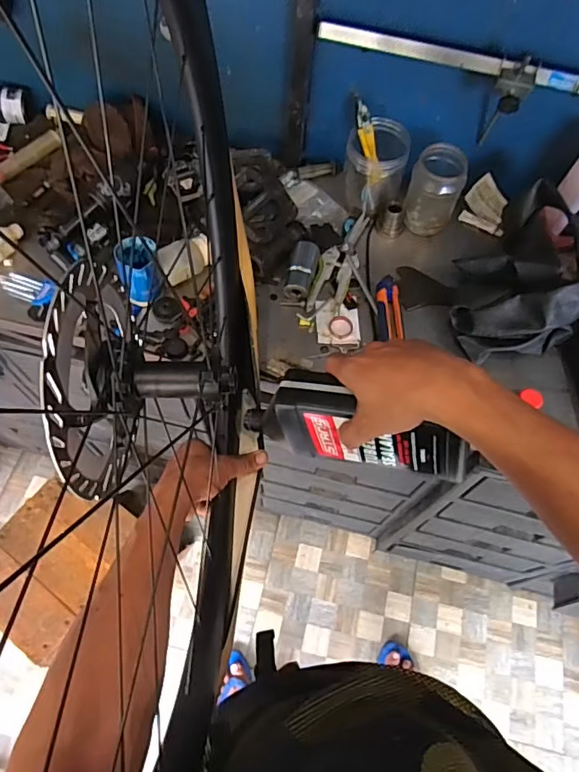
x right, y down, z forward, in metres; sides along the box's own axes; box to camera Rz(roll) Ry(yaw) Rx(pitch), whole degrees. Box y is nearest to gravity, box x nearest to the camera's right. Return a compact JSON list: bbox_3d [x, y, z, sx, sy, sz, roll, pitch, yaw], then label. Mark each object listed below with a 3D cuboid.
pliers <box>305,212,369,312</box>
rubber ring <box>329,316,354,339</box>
[{"bbox_3d":[0.079,-0.193,0.767,0.053,0.015,0.200,22,65,9],"label":"pliers"},{"bbox_3d":[0.075,-0.084,0.724,0.036,0.004,0.037,1,64,-2],"label":"rubber ring"}]

